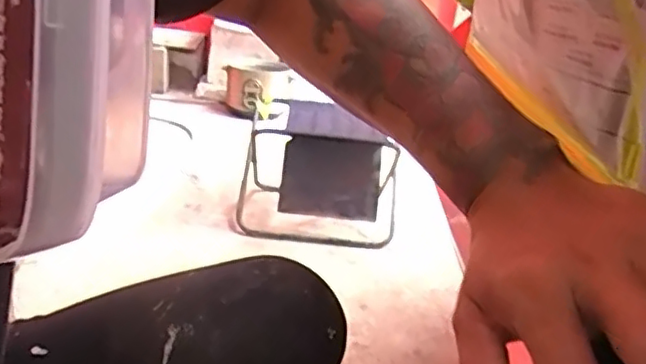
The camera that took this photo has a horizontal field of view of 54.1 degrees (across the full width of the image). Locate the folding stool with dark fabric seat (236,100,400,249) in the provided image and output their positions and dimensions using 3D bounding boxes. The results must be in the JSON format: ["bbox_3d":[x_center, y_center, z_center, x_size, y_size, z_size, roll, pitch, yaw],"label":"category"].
[{"bbox_3d":[-0.008,-0.032,1.606,0.383,0.285,0.245,7,19,1],"label":"folding stool with dark fabric seat"}]

